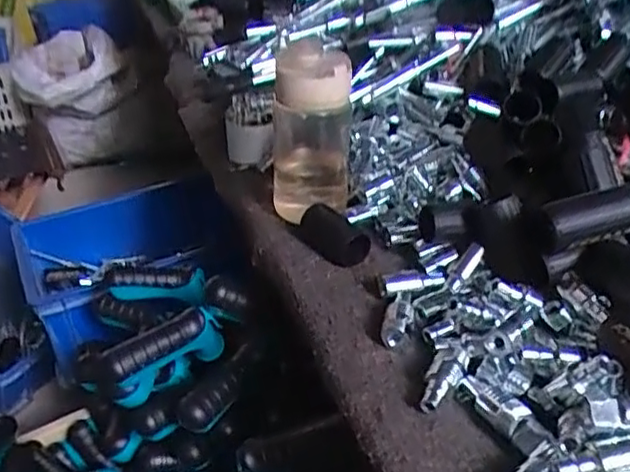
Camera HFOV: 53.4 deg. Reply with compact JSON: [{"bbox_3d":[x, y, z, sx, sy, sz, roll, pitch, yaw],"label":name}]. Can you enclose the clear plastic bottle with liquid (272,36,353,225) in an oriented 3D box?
[{"bbox_3d":[-0.004,-0.091,0.569,0.070,0.156,0.070,0,32,1],"label":"clear plastic bottle with liquid"}]

